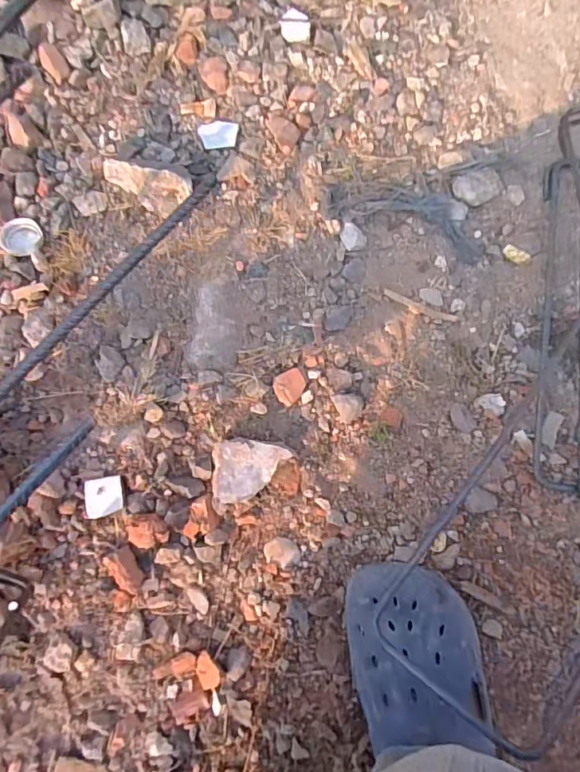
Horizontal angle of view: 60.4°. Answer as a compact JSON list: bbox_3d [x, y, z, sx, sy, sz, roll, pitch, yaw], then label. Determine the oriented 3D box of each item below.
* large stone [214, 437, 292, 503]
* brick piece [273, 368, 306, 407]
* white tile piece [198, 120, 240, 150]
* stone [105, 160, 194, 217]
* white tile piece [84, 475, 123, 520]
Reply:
[{"bbox_3d":[-0.039,0.082,0.487,0.071,0.029,0.057,-2,84,-2],"label":"large stone"},{"bbox_3d":[0.000,0.000,0.507,0.033,0.010,0.031,0,84,-2],"label":"brick piece"},{"bbox_3d":[-0.076,-0.272,0.538,0.041,0.004,0.028,-7,85,-3],"label":"white tile piece"},{"bbox_3d":[-0.146,-0.197,0.507,0.088,0.045,0.035,13,84,-1],"label":"stone"},{"bbox_3d":[-0.179,0.107,0.478,0.037,0.008,0.037,-9,85,-3],"label":"white tile piece"}]

